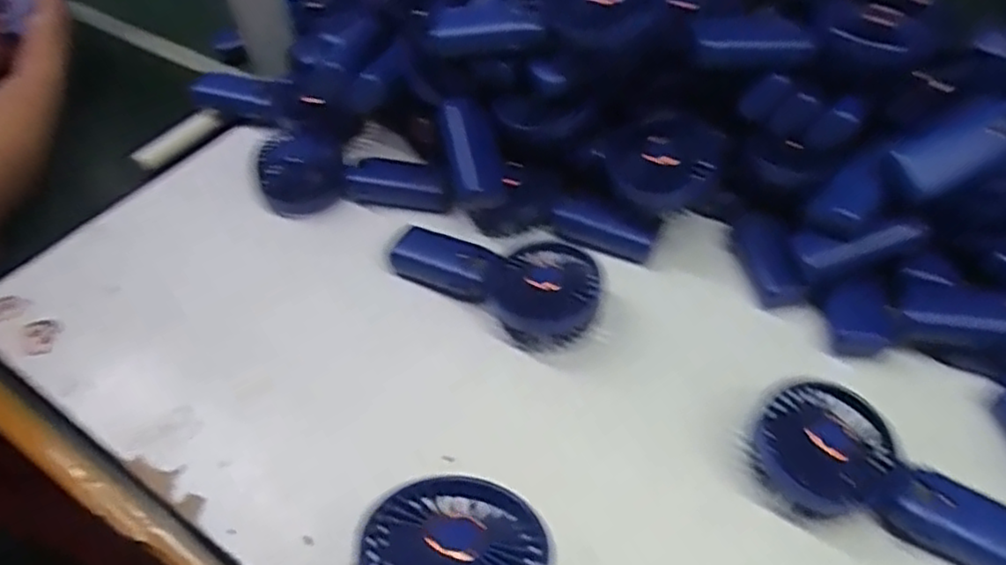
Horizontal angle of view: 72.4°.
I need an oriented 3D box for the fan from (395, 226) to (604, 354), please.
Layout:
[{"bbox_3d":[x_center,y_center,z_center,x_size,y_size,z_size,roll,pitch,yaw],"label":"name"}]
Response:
[{"bbox_3d":[-0.007,-0.006,0.553,0.180,0.047,0.082,24,54,21],"label":"fan"}]

